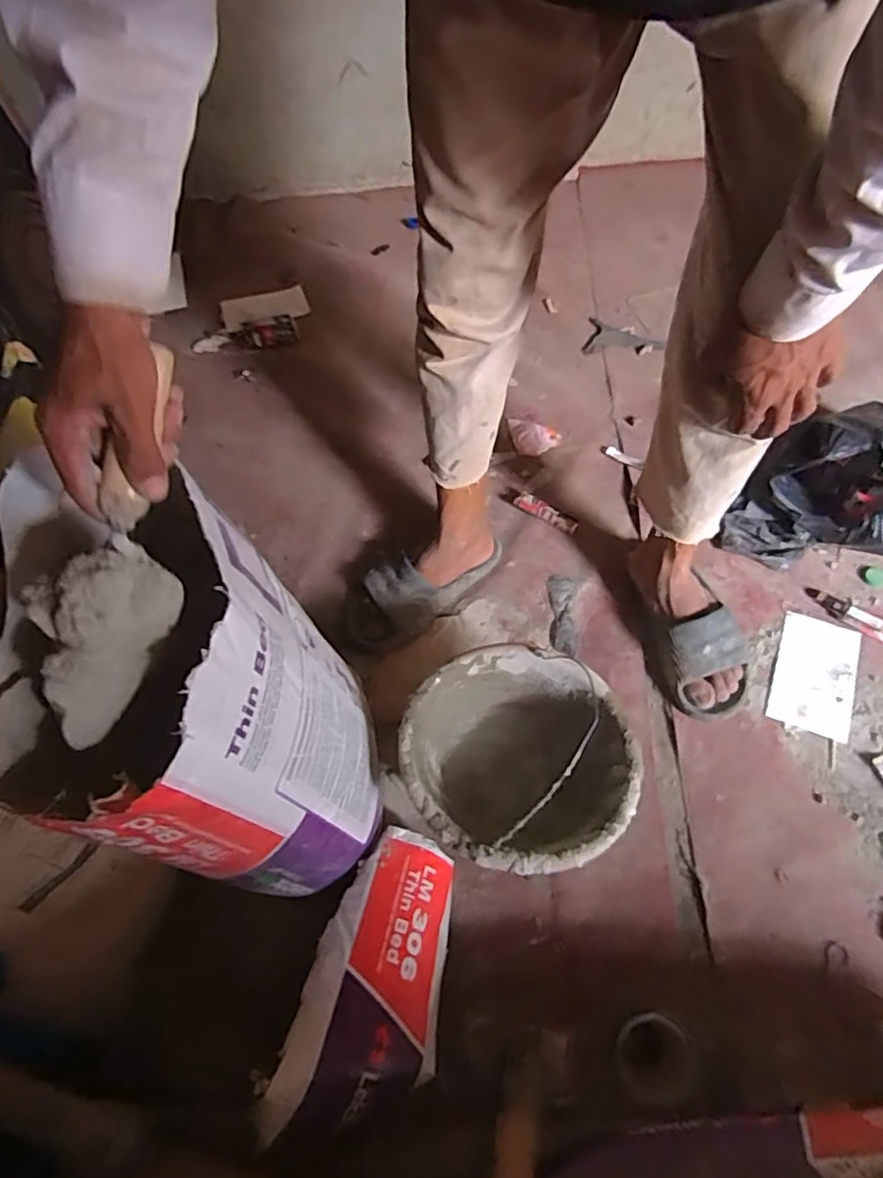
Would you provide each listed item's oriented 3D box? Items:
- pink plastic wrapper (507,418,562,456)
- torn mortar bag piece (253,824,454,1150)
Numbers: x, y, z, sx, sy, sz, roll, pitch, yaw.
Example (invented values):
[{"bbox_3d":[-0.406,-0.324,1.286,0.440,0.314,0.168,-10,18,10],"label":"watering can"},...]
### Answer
[{"bbox_3d":[0.164,-0.277,1.125,0.099,0.014,0.069,17,64,12],"label":"pink plastic wrapper"},{"bbox_3d":[-0.063,0.405,0.646,0.136,0.069,0.287,16,45,12],"label":"torn mortar bag piece"}]

